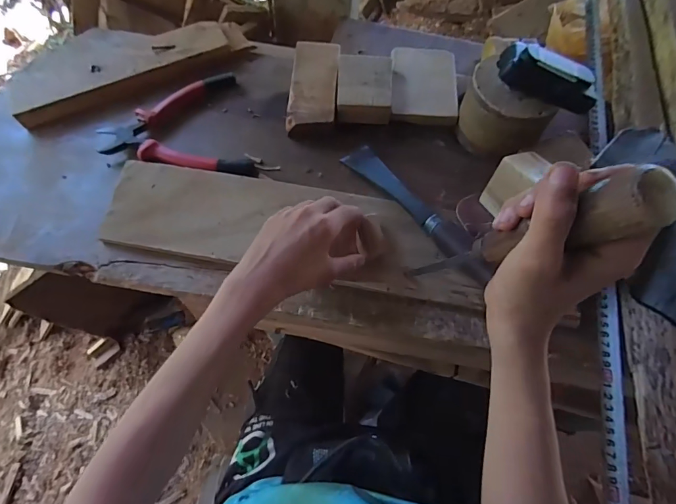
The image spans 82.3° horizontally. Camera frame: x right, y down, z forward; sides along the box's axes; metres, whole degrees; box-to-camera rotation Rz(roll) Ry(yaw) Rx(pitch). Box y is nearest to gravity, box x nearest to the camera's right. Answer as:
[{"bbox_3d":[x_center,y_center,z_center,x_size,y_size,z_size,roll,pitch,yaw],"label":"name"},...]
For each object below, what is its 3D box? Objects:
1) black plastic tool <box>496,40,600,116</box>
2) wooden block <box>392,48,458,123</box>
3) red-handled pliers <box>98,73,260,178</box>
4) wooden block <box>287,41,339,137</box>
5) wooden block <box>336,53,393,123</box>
[{"bbox_3d":[0.222,-0.183,0.406,0.105,0.039,0.035,20,67,5],"label":"black plastic tool"},{"bbox_3d":[0.112,-0.220,0.506,0.082,0.016,0.119,4,66,-1],"label":"wooden block"},{"bbox_3d":[-0.185,-0.157,0.468,0.175,0.015,0.147,-1,66,-4],"label":"red-handled pliers"},{"bbox_3d":[-0.030,-0.211,0.492,0.057,0.025,0.143,4,66,-1],"label":"wooden block"},{"bbox_3d":[0.033,-0.205,0.485,0.066,0.027,0.092,3,66,-2],"label":"wooden block"}]

